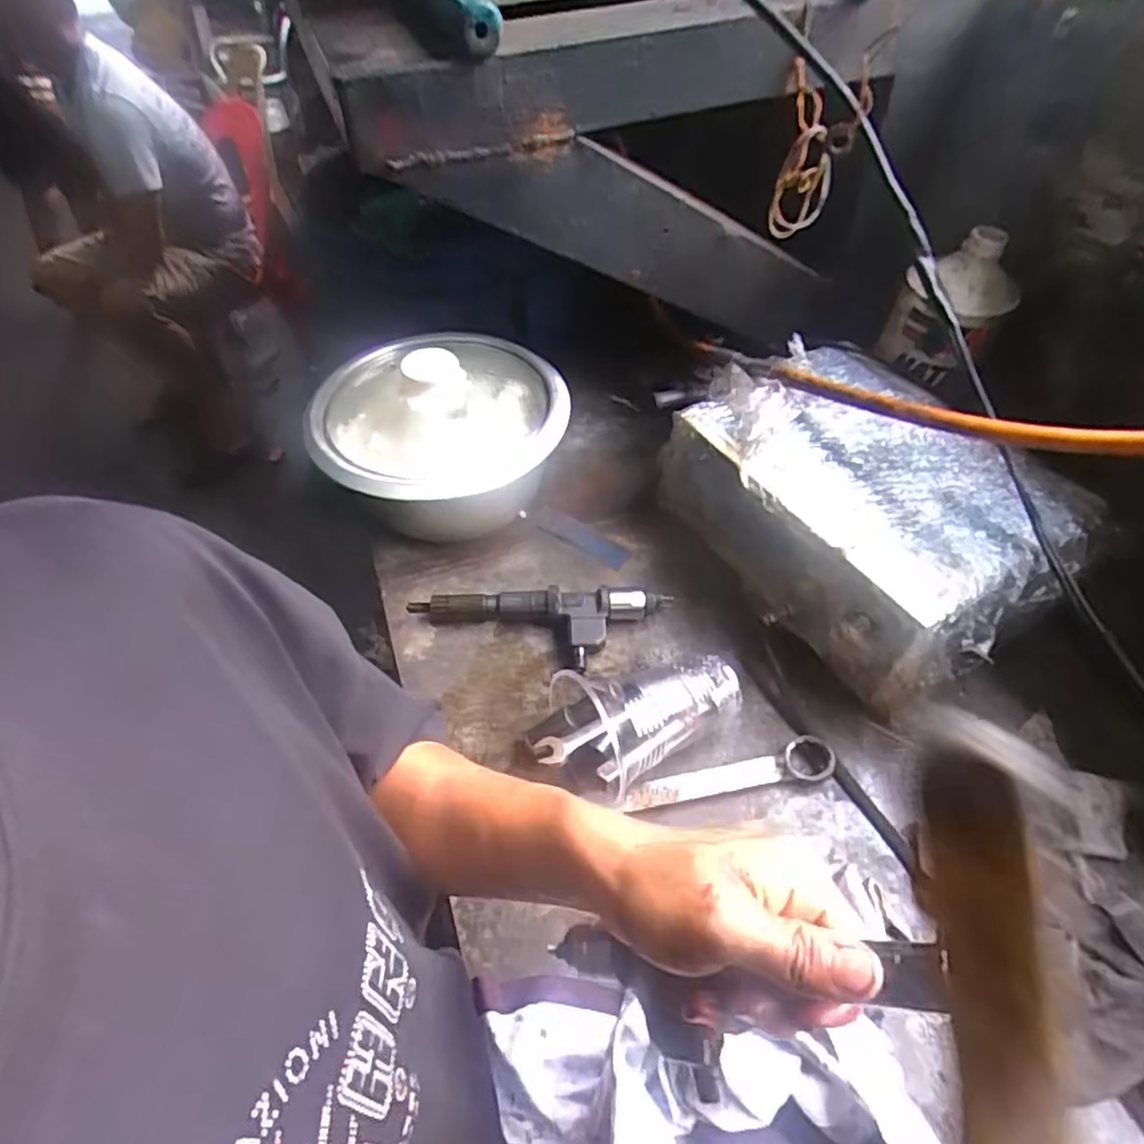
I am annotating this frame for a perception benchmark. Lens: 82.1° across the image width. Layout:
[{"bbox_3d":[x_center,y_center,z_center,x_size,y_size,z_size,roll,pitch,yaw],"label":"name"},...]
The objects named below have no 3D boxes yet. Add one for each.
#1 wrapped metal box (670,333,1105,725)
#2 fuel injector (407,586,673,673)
[{"bbox_3d":[0.226,-0.049,0.534,0.190,0.130,0.279,-29,56,-18],"label":"wrapped metal box"},{"bbox_3d":[-0.026,0.045,0.530,0.209,0.027,0.066,-1,52,2],"label":"fuel injector"}]

